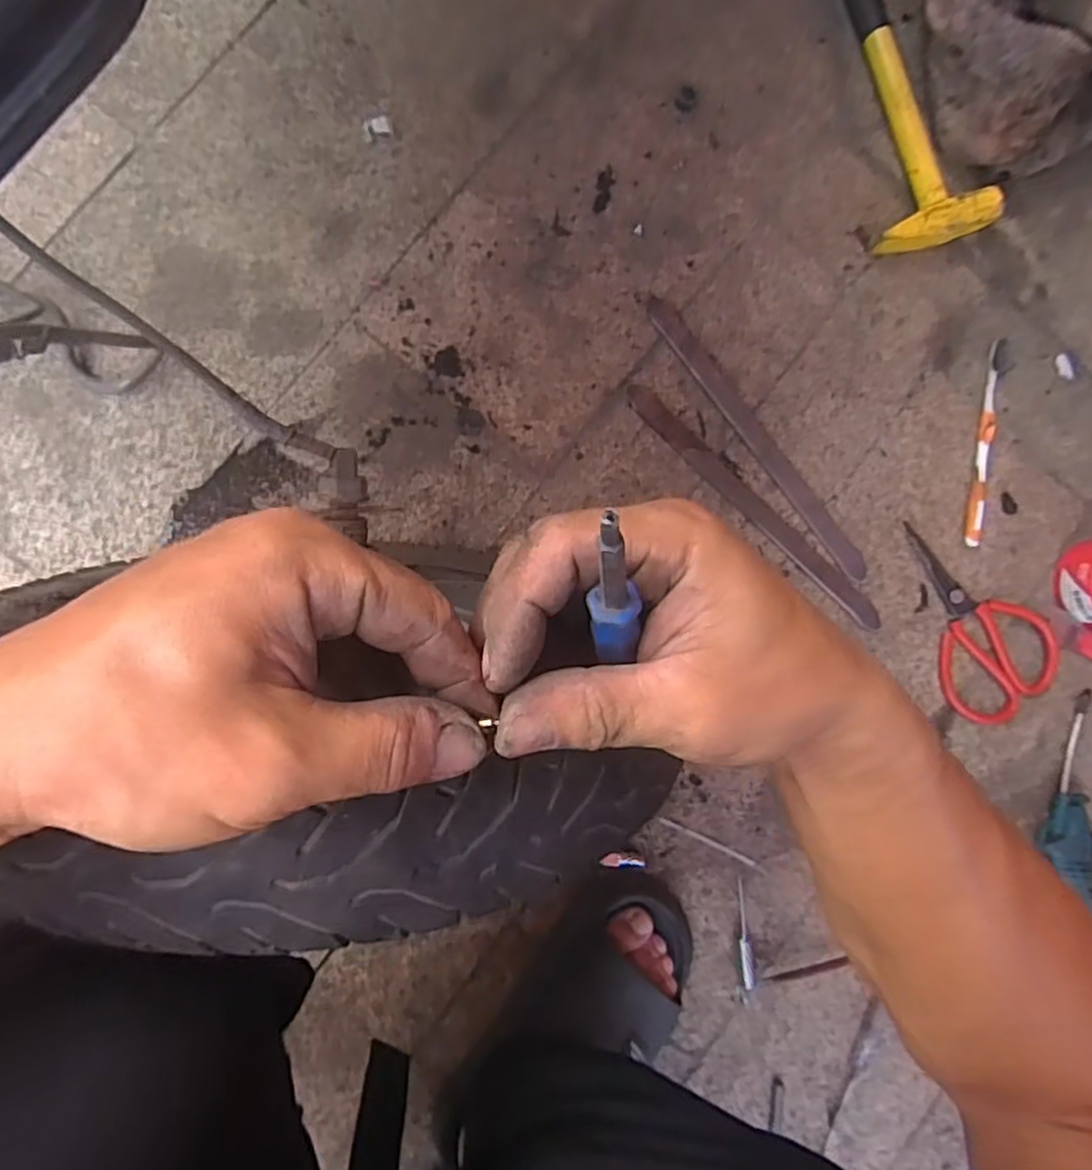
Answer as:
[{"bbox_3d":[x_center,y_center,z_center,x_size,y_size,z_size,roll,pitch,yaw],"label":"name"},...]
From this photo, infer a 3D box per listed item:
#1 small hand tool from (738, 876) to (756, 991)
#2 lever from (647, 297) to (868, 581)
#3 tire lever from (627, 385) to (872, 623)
[{"bbox_3d":[0.165,0.290,0.588,0.012,0.006,0.094,-6,90,-8],"label":"small hand tool"},{"bbox_3d":[0.183,-0.124,0.602,0.025,0.004,0.289,-39,94,-6],"label":"lever"},{"bbox_3d":[0.179,-0.065,0.604,0.288,0.007,0.024,43,84,-5],"label":"tire lever"}]

